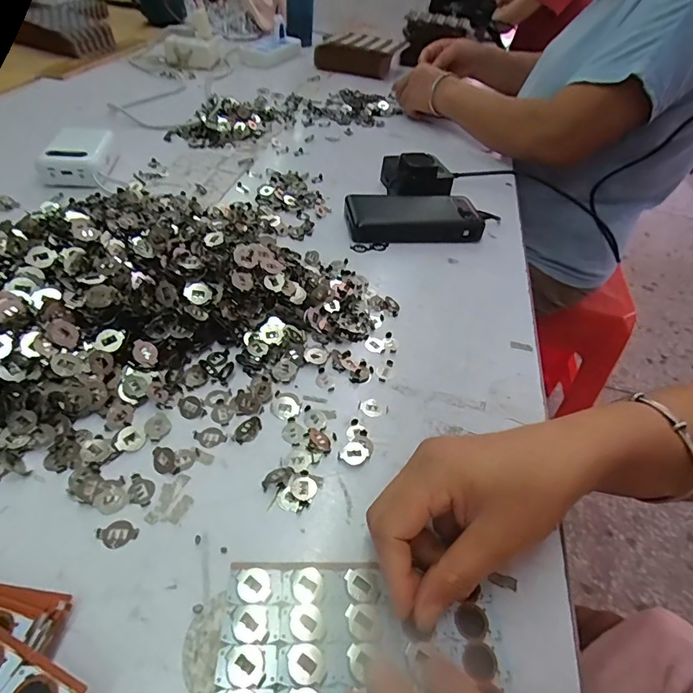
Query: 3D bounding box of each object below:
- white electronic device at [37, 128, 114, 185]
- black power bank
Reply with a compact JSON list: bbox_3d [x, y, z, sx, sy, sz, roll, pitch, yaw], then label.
[{"bbox_3d":[-0.329,-0.229,0.551,0.069,0.039,0.106,-3,46,-10],"label":"white electronic device"},{"bbox_3d":[0.078,-0.152,0.532,0.155,0.025,0.077,-1,46,-9],"label":"black power bank"}]

